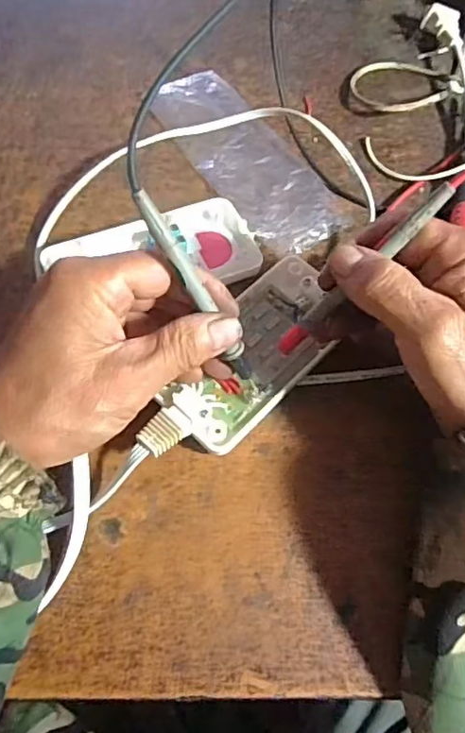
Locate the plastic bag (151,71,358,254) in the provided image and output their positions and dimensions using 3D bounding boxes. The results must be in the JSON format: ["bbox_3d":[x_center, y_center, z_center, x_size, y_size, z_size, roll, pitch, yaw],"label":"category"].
[{"bbox_3d":[0.009,-0.150,0.401,0.069,0.015,0.186,-28,68,-17],"label":"plastic bag"}]

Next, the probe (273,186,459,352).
[{"bbox_3d":[0.061,-0.044,0.273,0.009,0.111,0.009,-1,51,-53],"label":"probe"}]

